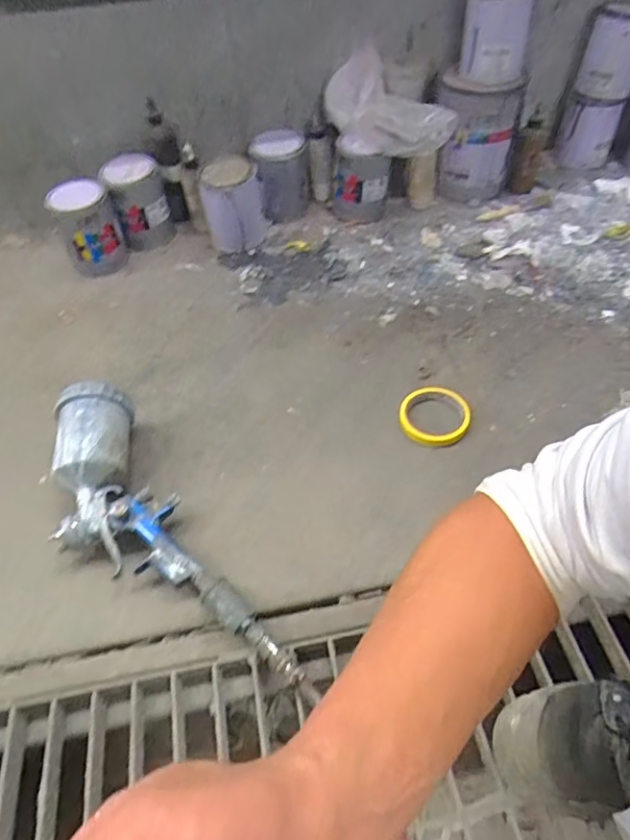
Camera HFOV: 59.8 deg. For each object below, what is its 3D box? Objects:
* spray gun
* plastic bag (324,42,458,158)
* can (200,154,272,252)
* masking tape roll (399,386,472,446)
[{"bbox_3d":[-0.206,0.136,0.635,0.151,0.090,0.450,-30,57,-18],"label":"spray gun"},{"bbox_3d":[0.124,-0.554,0.980,0.129,0.105,0.244,-37,58,-24],"label":"plastic bag"},{"bbox_3d":[-0.148,-0.395,1.014,0.103,0.143,0.103,-10,53,-3],"label":"can"},{"bbox_3d":[0.166,-0.006,0.761,0.095,0.021,0.091,-2,53,3],"label":"masking tape roll"}]

